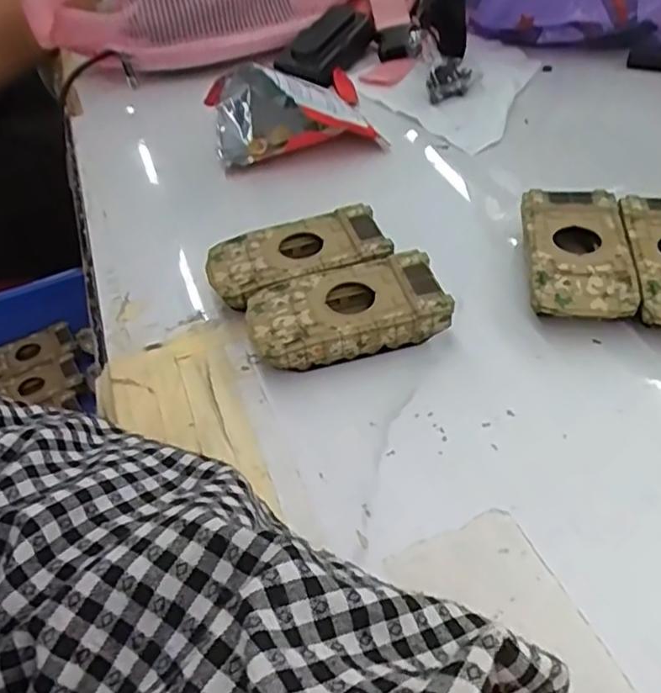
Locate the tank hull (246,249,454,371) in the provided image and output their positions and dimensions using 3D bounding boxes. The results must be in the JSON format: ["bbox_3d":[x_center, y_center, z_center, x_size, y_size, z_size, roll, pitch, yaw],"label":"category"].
[{"bbox_3d":[0.008,-0.016,0.332,0.095,0.025,0.050,-14,46,-6],"label":"tank hull"}]

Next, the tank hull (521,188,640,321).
[{"bbox_3d":[0.129,-0.045,0.347,0.049,0.028,0.092,2,46,10],"label":"tank hull"}]

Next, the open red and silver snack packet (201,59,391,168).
[{"bbox_3d":[-0.027,-0.172,0.460,0.115,0.066,0.066,-8,45,-1],"label":"open red and silver snack packet"}]

